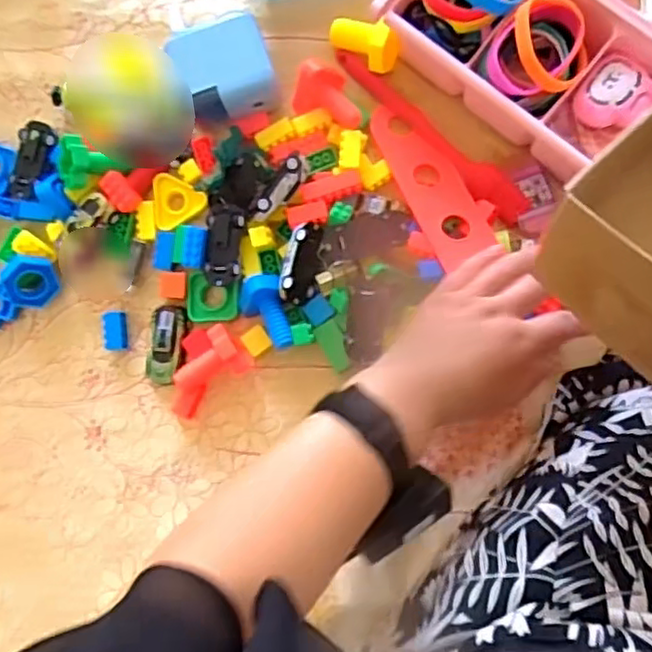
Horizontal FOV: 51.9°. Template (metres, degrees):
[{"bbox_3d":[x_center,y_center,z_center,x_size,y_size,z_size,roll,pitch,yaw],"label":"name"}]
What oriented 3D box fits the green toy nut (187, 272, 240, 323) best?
[{"bbox_3d":[-0.093,-0.023,0.558,0.043,0.012,0.043,7,108,7],"label":"green toy nut"}]

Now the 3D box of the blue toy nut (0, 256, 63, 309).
[{"bbox_3d":[-0.247,-0.038,0.563,0.044,0.012,0.046,-15,126,-19],"label":"blue toy nut"}]

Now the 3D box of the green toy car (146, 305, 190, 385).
[{"bbox_3d":[-0.133,0.016,0.558,0.034,0.020,0.064,4,86,6],"label":"green toy car"}]

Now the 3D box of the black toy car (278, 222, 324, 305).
[{"bbox_3d":[-0.020,-0.050,0.528,0.026,0.029,0.064,8,87,6],"label":"black toy car"}]

